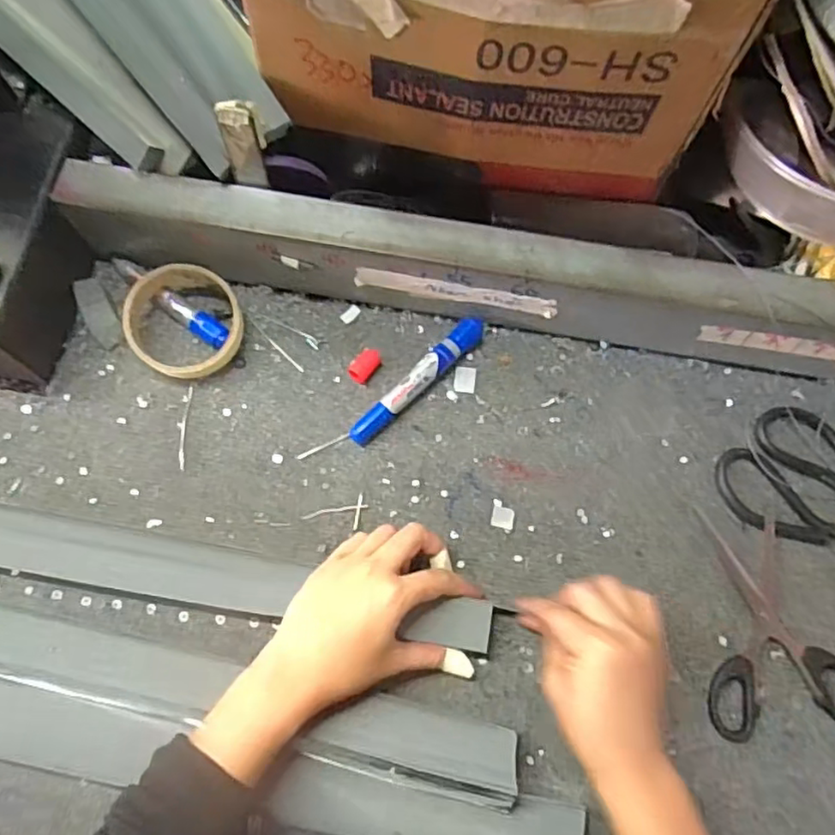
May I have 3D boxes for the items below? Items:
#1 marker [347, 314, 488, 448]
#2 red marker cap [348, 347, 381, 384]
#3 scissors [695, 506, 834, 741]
[{"bbox_3d":[0.001,-0.030,0.498,0.020,0.018,0.138,43,75,12],"label":"marker"},{"bbox_3d":[-0.043,-0.041,0.502,0.017,0.014,0.030,31,73,9],"label":"red marker cap"},{"bbox_3d":[0.250,0.142,0.444,0.108,0.012,0.146,-5,71,-3],"label":"scissors"}]

